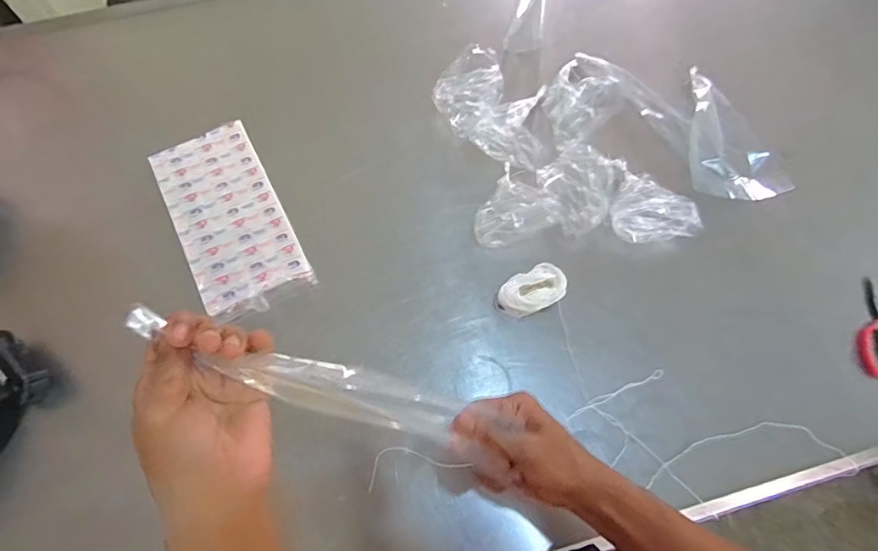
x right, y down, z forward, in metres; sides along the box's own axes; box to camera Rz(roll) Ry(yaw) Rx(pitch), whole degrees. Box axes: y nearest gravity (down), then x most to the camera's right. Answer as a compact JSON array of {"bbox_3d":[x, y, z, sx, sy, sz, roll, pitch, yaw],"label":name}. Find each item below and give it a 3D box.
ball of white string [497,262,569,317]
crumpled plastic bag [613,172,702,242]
[{"bbox_3d":[0.129,0.024,0.684,0.093,0.050,0.059,-29,71,-11],"label":"ball of white string"},{"bbox_3d":[0.315,-0.086,0.735,0.126,0.077,0.088,35,72,13],"label":"crumpled plastic bag"}]

